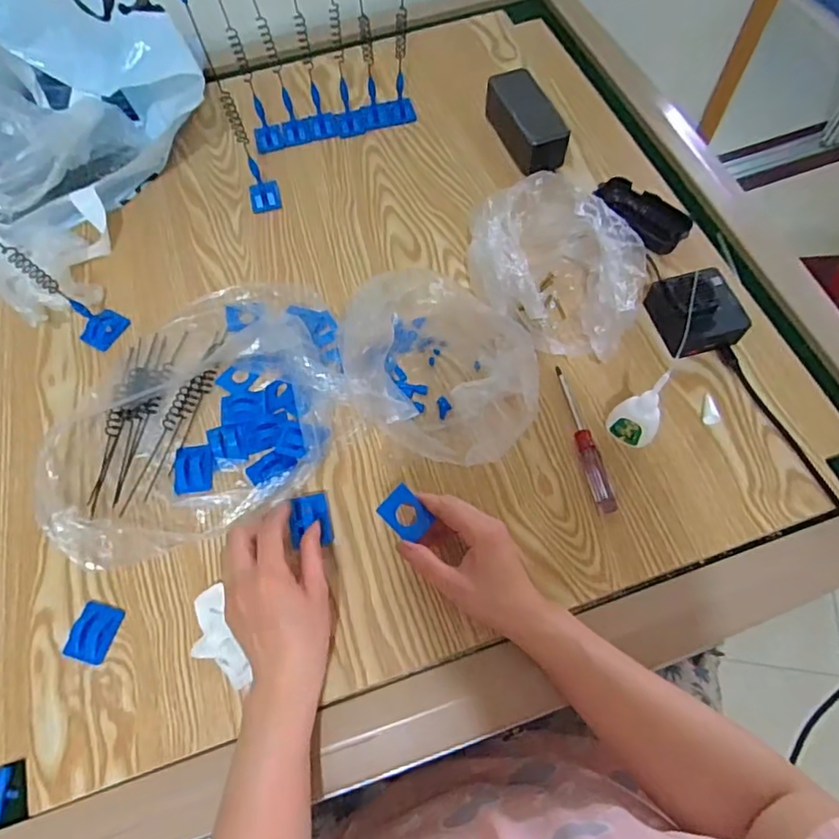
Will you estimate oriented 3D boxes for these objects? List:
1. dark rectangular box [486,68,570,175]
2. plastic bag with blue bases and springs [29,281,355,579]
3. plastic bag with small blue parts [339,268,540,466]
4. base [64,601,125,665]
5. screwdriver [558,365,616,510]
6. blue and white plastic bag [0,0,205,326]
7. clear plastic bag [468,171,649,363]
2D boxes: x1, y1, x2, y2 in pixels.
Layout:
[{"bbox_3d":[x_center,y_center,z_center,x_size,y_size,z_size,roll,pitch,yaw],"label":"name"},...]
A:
[{"bbox_3d":[0.128,-0.358,0.687,0.059,0.054,0.149,-16,66,-6],"label":"dark rectangular box"},{"bbox_3d":[-0.211,-0.022,0.541,0.276,0.056,0.256,-19,66,-8],"label":"plastic bag with blue bases and springs"},{"bbox_3d":[0.020,-0.064,0.531,0.167,0.090,0.201,-3,65,0],"label":"plastic bag with small blue parts"},{"bbox_3d":[-0.269,0.176,0.471,0.034,0.012,0.045,12,66,7],"label":"base"},{"bbox_3d":[0.154,0.014,0.528,0.019,0.019,0.149,-10,65,-4],"label":"screwdriver"},{"bbox_3d":[-0.401,-0.322,0.616,0.213,0.178,0.360,20,67,10],"label":"blue and white plastic bag"},{"bbox_3d":[0.135,-0.154,0.572,0.168,0.086,0.160,21,67,10],"label":"clear plastic bag"}]

